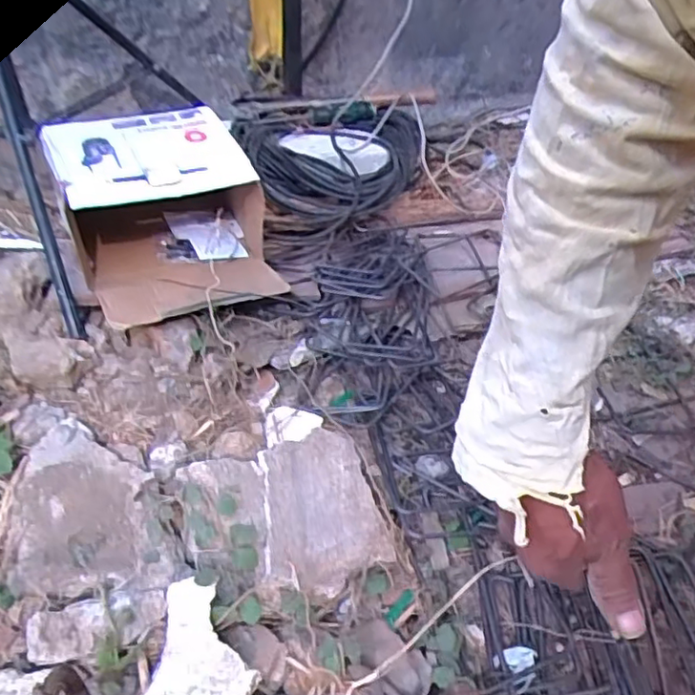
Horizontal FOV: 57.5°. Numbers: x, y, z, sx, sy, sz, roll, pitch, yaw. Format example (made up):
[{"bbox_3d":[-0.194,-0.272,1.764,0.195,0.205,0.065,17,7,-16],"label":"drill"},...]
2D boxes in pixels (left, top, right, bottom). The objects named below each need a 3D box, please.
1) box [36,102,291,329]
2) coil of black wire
[{"bbox_3d":[-0.224,-0.166,0.790,0.227,0.159,0.266,-16,43,-22],"label":"box"},{"bbox_3d":[-0.028,-0.287,0.991,0.287,0.086,0.231,0,41,-7],"label":"coil of black wire"}]

